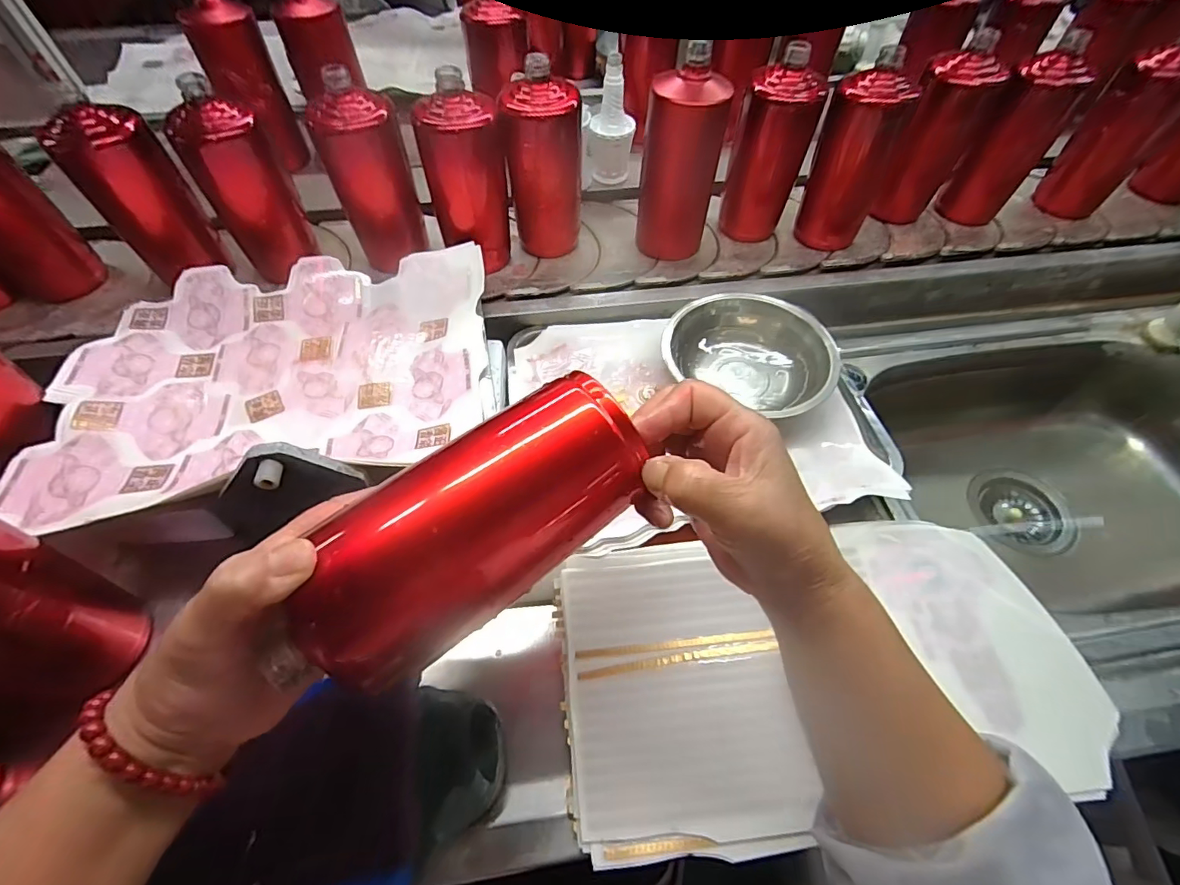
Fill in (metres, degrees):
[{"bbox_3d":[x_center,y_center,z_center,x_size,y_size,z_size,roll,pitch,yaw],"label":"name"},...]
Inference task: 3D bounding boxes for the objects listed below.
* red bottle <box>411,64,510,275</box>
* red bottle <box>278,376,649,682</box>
[{"bbox_3d":[-0.132,-0.279,0.556,0.064,0.183,0.064,26,59,16],"label":"red bottle"},{"bbox_3d":[-0.053,0.034,0.240,0.165,0.063,0.069,-39,64,-13],"label":"red bottle"}]

